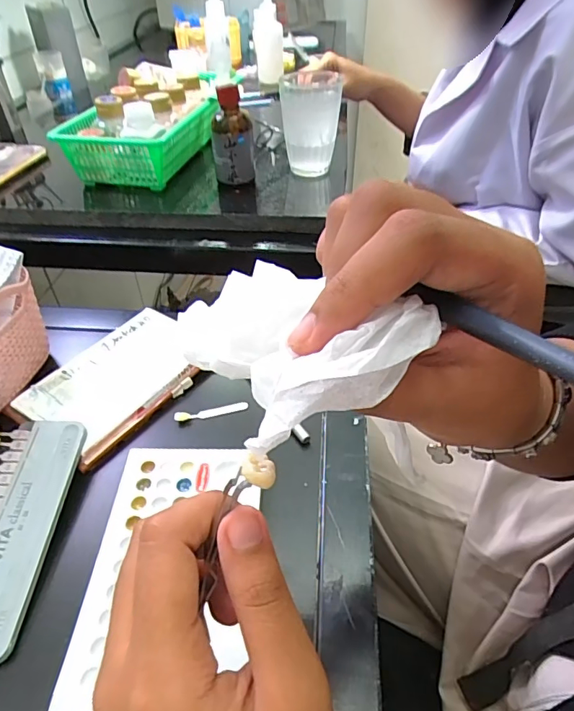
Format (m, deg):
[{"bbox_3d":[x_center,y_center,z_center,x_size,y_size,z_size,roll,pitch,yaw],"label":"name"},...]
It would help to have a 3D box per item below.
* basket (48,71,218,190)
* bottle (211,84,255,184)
[{"bbox_3d":[-0.161,-0.249,0.549,0.132,0.073,0.160,10,43,12],"label":"basket"},{"bbox_3d":[-0.057,-0.223,0.502,0.041,0.102,0.038,-5,42,-5],"label":"bottle"}]

